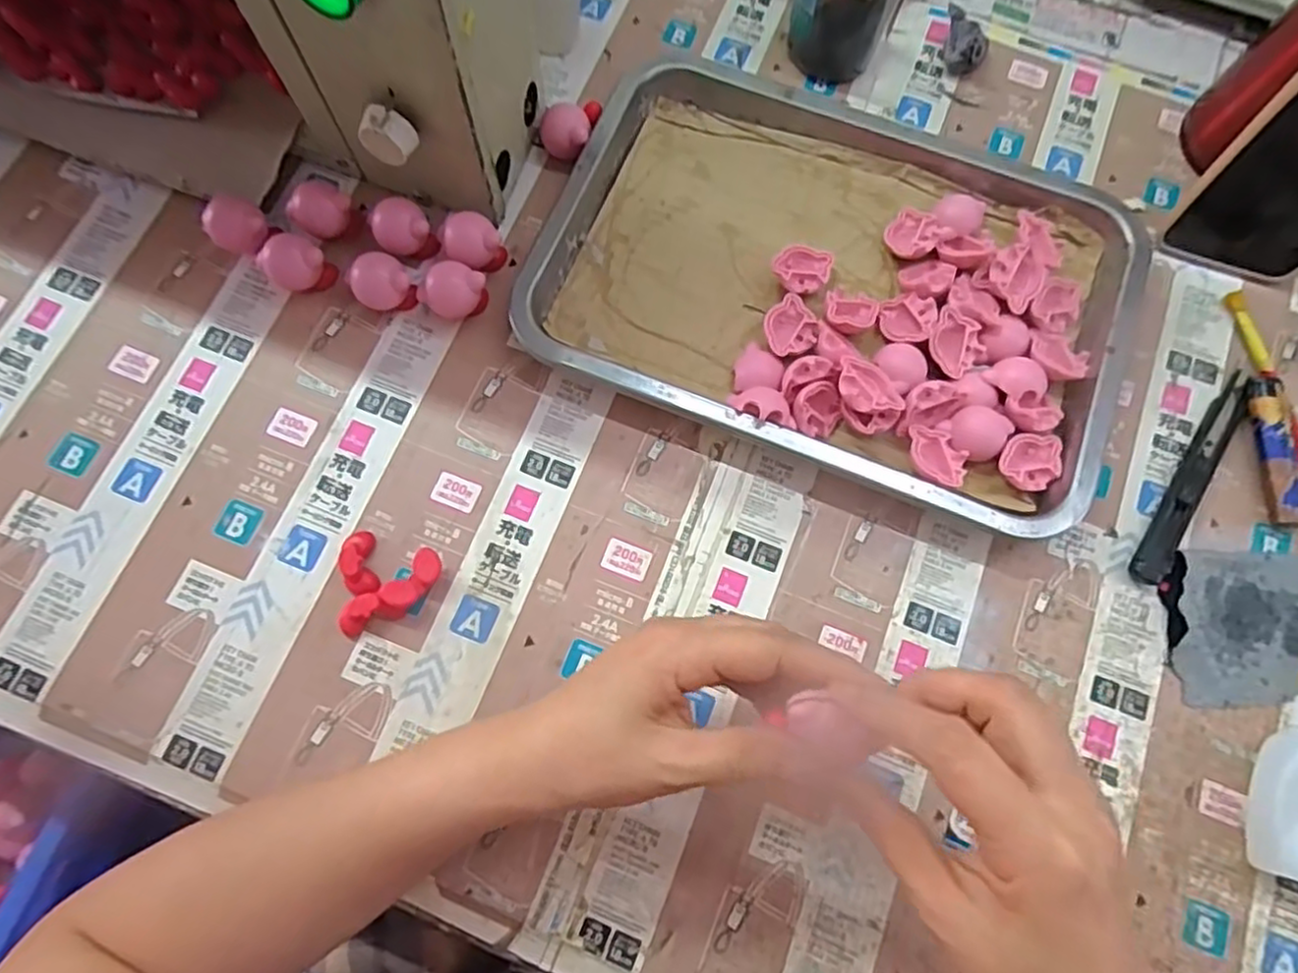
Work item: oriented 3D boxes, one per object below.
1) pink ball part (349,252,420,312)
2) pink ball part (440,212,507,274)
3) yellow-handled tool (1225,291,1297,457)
[{"bbox_3d":[-0.144,-0.108,0.378,0.029,0.031,0.025,-33,79,-8],"label":"pink ball part"},{"bbox_3d":[-0.097,-0.132,0.386,0.030,0.030,0.026,-28,78,-7],"label":"pink ball part"},{"bbox_3d":[0.349,-0.042,0.378,0.015,0.012,0.144,-12,77,-1],"label":"yellow-handled tool"}]

